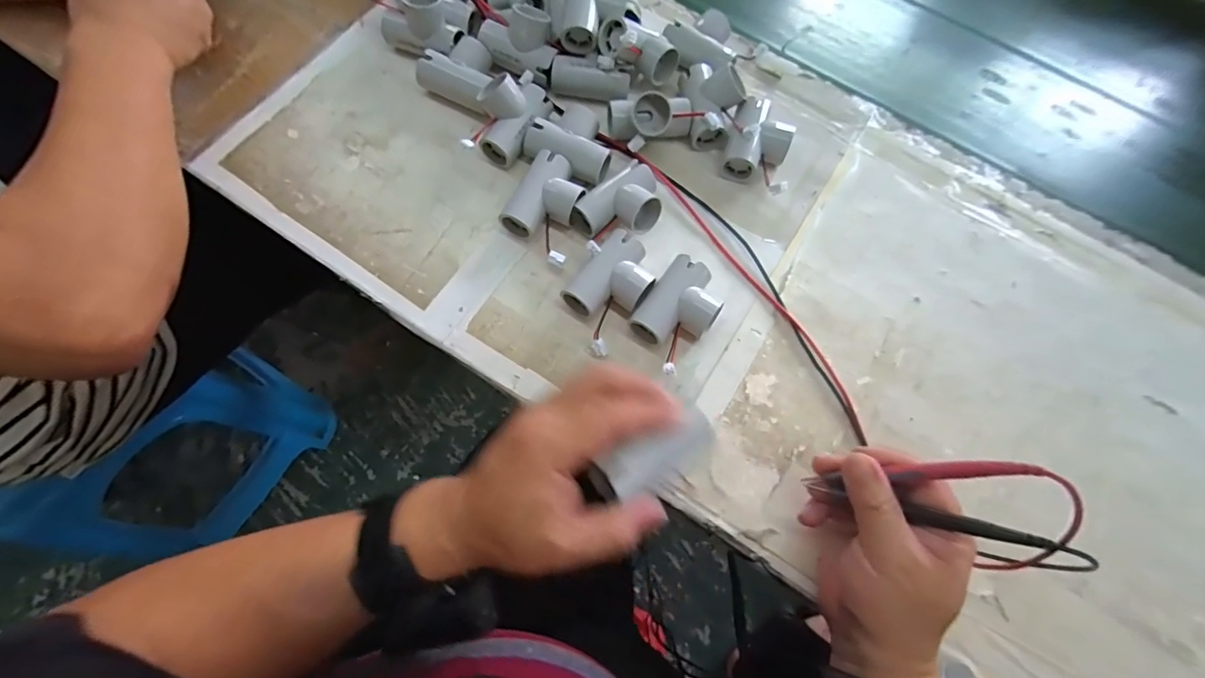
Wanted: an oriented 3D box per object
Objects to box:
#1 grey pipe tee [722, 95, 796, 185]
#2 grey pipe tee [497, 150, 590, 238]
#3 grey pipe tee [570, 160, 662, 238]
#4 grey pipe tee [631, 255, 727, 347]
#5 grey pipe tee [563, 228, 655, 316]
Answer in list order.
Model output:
[{"bbox_3d":[0.144,-0.185,0.472,0.057,0.038,0.077,17,70,3],"label":"grey pipe tee"},{"bbox_3d":[-0.047,-0.118,0.439,0.053,0.030,0.074,25,71,5],"label":"grey pipe tee"},{"bbox_3d":[0.016,-0.115,0.438,0.080,0.039,0.053,-33,76,-14],"label":"grey pipe tee"},{"bbox_3d":[0.063,-0.025,0.410,0.053,0.035,0.074,35,72,9],"label":"grey pipe tee"},{"bbox_3d":[0.011,-0.045,0.415,0.052,0.031,0.074,38,72,10],"label":"grey pipe tee"}]

